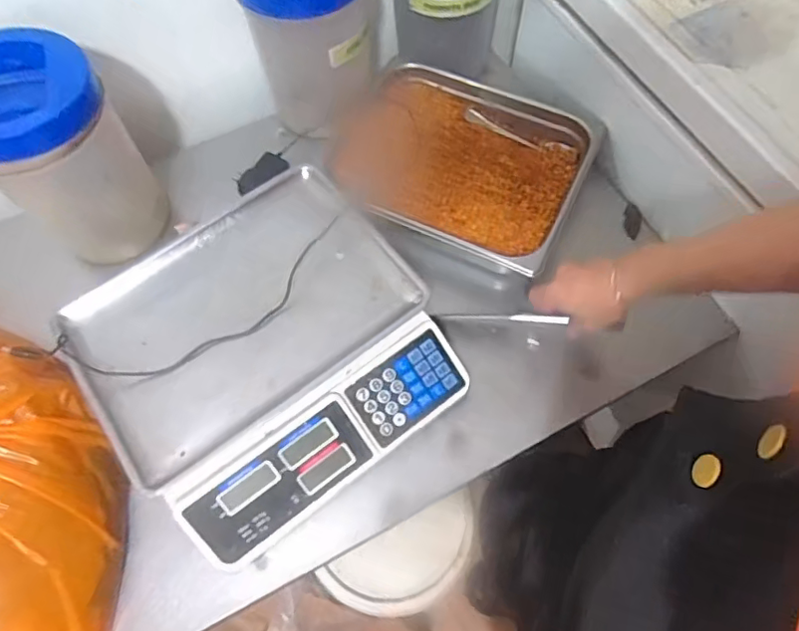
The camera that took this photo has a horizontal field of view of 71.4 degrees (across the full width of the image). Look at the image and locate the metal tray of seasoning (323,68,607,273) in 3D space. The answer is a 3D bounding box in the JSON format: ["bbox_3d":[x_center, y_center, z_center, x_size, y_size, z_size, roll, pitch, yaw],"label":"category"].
[{"bbox_3d":[0.070,-0.205,0.758,0.334,0.069,0.267,24,67,12],"label":"metal tray of seasoning"}]

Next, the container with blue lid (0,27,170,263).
[{"bbox_3d":[-0.390,-0.184,0.648,0.154,0.238,0.141,-35,68,-14],"label":"container with blue lid"}]

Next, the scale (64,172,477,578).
[{"bbox_3d":[-0.142,0.039,0.612,0.330,0.099,0.318,-36,69,-15],"label":"scale"}]

